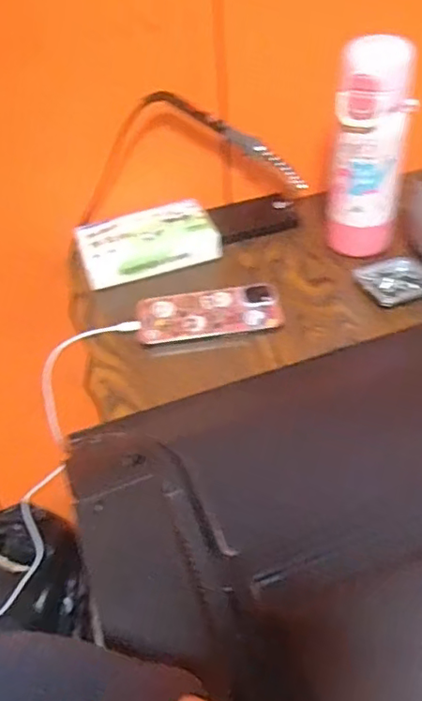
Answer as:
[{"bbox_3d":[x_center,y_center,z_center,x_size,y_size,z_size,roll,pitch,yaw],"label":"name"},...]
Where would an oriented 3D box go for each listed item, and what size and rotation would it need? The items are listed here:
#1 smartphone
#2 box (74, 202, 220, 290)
[{"bbox_3d":[-0.001,-0.038,0.600,0.145,0.016,0.065,-9,43,-4],"label":"smartphone"},{"bbox_3d":[-0.072,-0.120,0.661,0.149,0.042,0.079,-18,44,-14],"label":"box"}]

